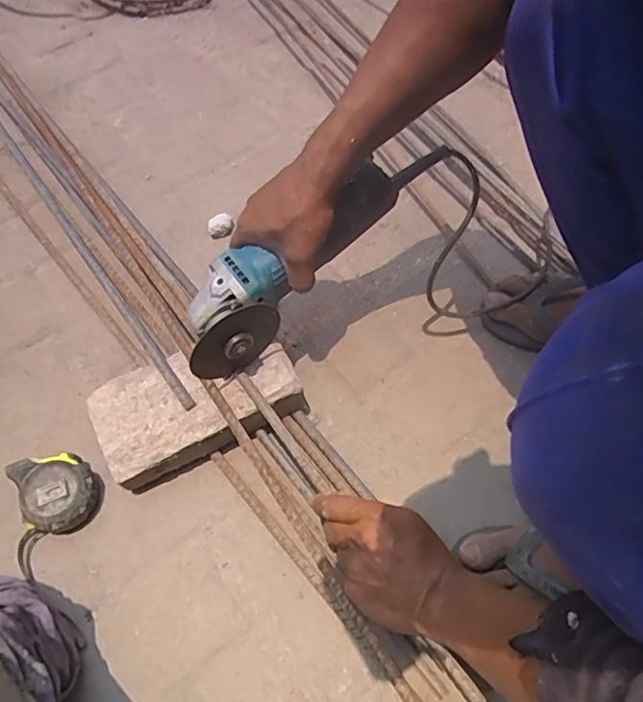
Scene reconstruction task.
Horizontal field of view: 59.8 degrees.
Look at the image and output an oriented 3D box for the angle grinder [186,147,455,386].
[{"bbox_3d":[-0.008,-0.101,0.557,0.320,0.100,0.070,-40,67,-6],"label":"angle grinder"}]

